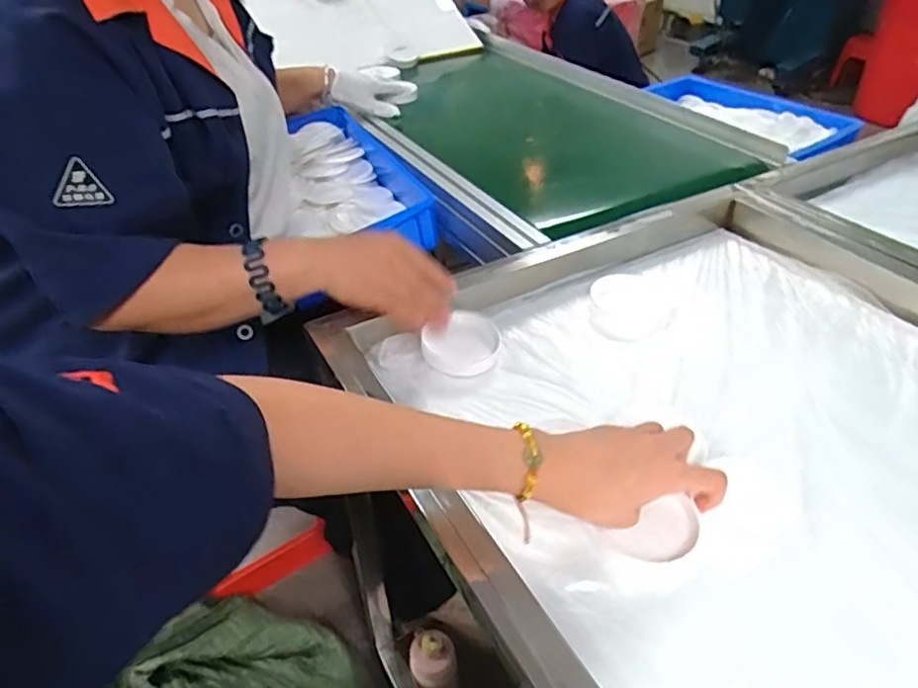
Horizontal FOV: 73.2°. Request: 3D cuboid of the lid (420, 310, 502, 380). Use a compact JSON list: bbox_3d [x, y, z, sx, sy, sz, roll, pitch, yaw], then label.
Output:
[{"bbox_3d":[0.002,-0.002,0.619,0.077,0.020,0.085,-5,40,-4],"label":"lid"}]

